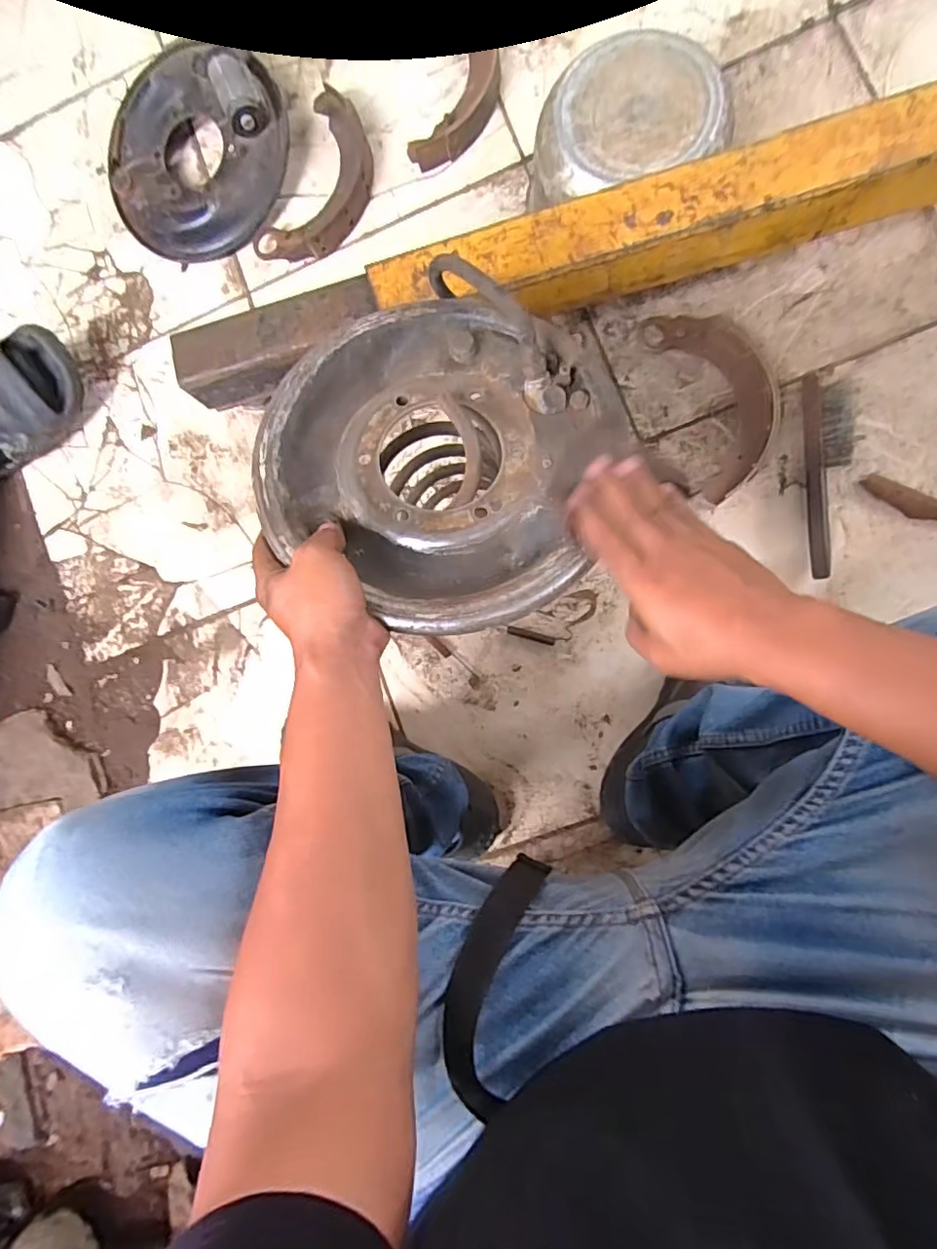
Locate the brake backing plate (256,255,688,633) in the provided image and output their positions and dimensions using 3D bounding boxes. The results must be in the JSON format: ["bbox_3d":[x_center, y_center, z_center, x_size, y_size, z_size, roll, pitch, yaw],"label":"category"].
[{"bbox_3d":[-0.017,-0.130,0.416,0.257,0.073,0.237,0,89,8],"label":"brake backing plate"}]

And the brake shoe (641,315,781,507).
[{"bbox_3d":[0.307,-0.277,0.670,0.125,0.034,0.234,-19,87,7],"label":"brake shoe"}]

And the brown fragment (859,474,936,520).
[{"bbox_3d":[0.512,-0.143,0.657,0.112,0.014,0.031,26,93,7],"label":"brown fragment"}]

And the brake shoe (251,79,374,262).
[{"bbox_3d":[-0.194,-0.583,0.765,0.120,0.035,0.222,27,93,7],"label":"brake shoe"}]

